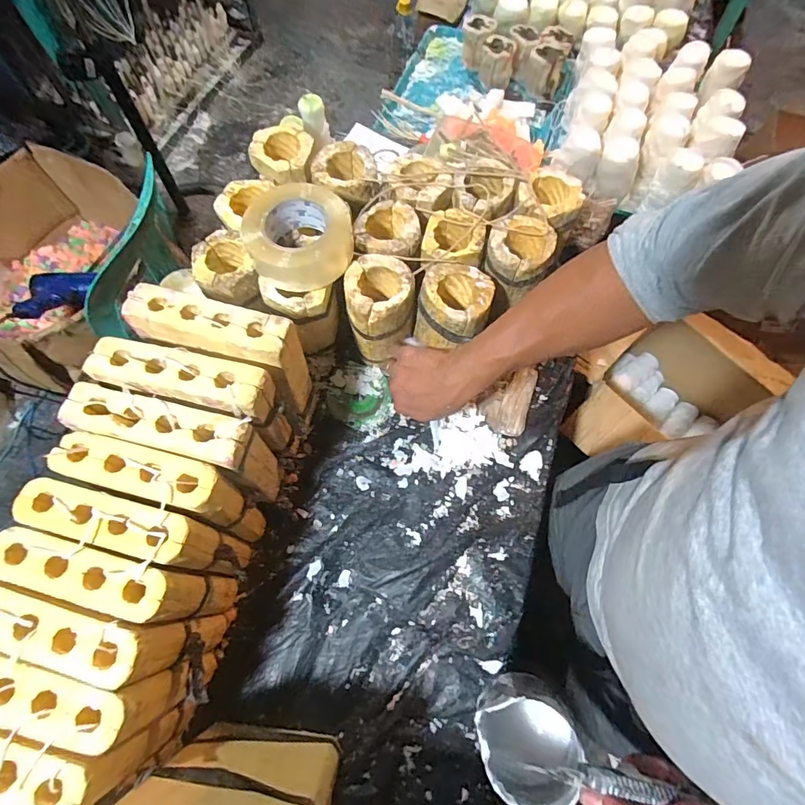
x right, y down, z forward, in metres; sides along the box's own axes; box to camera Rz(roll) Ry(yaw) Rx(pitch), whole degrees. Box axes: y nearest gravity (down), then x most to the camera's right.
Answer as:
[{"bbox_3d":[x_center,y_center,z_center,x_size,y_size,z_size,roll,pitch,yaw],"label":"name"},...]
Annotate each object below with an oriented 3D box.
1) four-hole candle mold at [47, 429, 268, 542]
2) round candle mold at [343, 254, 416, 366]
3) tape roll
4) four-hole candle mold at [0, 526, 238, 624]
[{"bbox_3d":[-0.252,0.099,0.506,0.160,0.194,0.056,19,69,7],"label":"four-hole candle mold"},{"bbox_3d":[-0.029,-0.125,0.610,0.085,0.126,0.089,0,68,-1],"label":"round candle mold"},{"bbox_3d":[-0.127,-0.206,0.549,0.121,0.057,0.120,0,68,-1],"label":"tape roll"},{"bbox_3d":[-0.282,0.178,0.458,0.160,0.171,0.050,14,68,5],"label":"four-hole candle mold"}]

